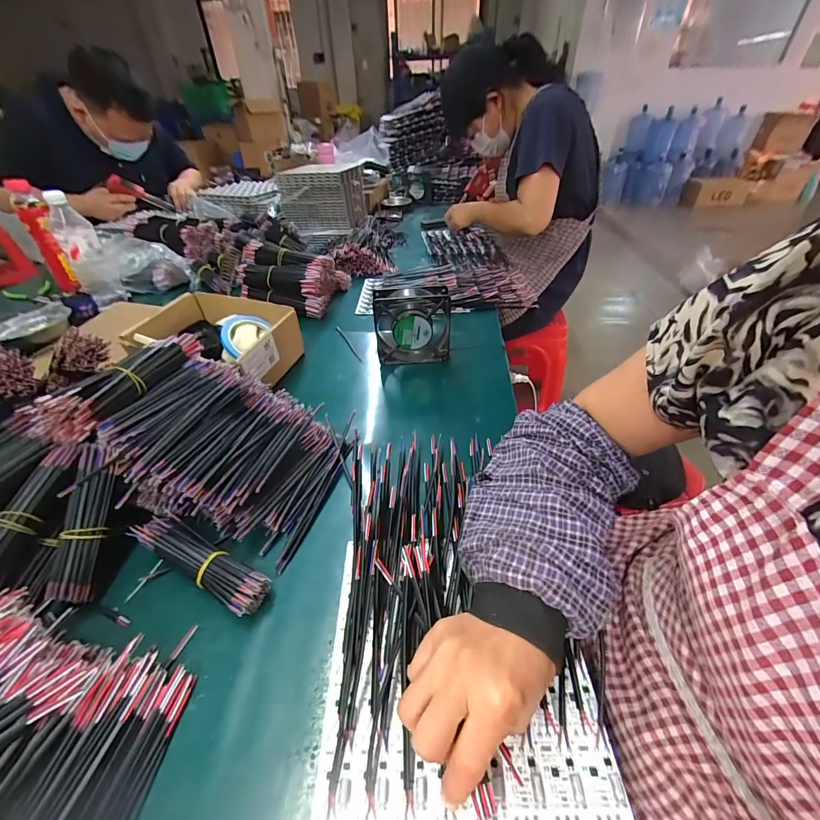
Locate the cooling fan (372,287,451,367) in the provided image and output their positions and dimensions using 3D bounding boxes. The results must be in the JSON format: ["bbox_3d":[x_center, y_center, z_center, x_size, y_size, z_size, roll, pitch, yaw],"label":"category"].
[{"bbox_3d":[0.005,-0.127,0.601,0.120,0.132,0.041,0,41,1],"label":"cooling fan"}]

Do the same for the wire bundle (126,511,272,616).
[{"bbox_3d":[-0.201,0.142,0.354,0.152,0.028,0.037,18,44,21],"label":"wire bundle"}]

